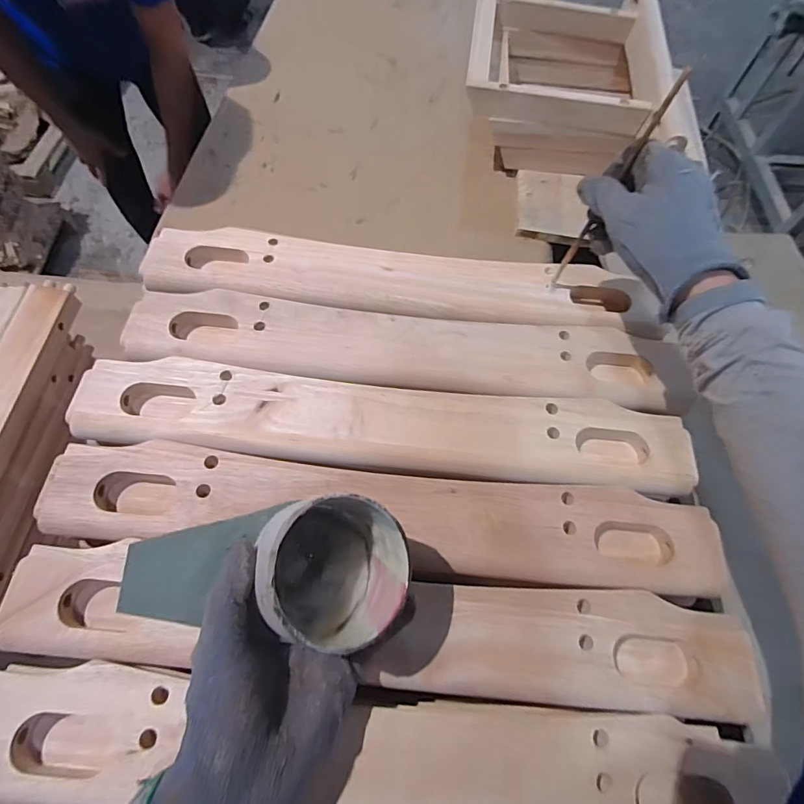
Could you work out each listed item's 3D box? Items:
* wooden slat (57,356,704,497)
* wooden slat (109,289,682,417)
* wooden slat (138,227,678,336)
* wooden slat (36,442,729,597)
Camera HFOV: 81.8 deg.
[{"bbox_3d":[-0.013,0.019,0.378,0.477,0.024,0.072,6,63,0],"label":"wooden slat"},{"bbox_3d":[-0.005,-0.047,0.409,0.462,0.018,0.078,6,63,0],"label":"wooden slat"},{"bbox_3d":[0.004,-0.114,0.441,0.476,0.026,0.077,6,63,0],"label":"wooden slat"},{"bbox_3d":[-0.011,0.087,0.344,0.483,0.022,0.072,6,63,0],"label":"wooden slat"}]

